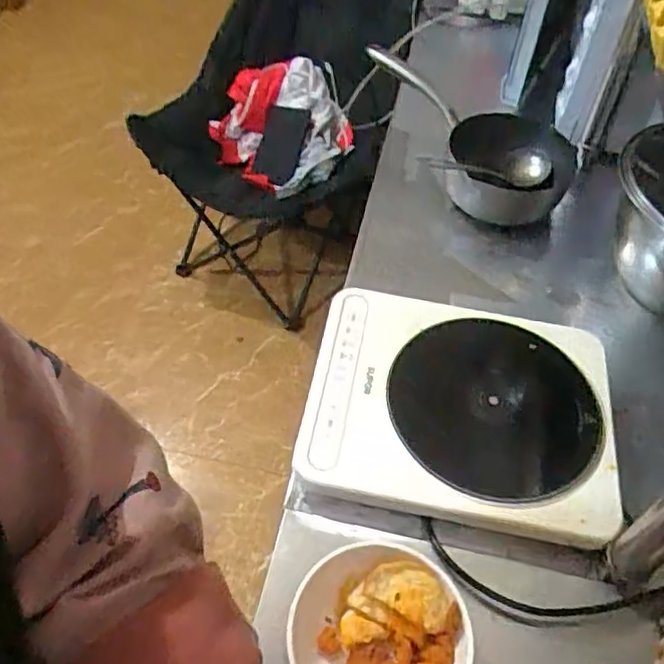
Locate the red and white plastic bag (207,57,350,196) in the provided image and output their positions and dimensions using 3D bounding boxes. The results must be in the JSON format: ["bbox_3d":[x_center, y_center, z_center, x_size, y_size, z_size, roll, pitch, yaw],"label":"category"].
[{"bbox_3d":[-0.128,-0.513,1.597,0.345,0.205,0.338,-1,52,-4],"label":"red and white plastic bag"}]

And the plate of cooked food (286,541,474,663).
[{"bbox_3d":[0.036,0.252,0.525,0.143,0.053,0.139,2,52,-2],"label":"plate of cooked food"}]

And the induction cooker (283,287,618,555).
[{"bbox_3d":[0.131,0.083,0.682,0.312,0.055,0.245,10,52,5],"label":"induction cooker"}]

